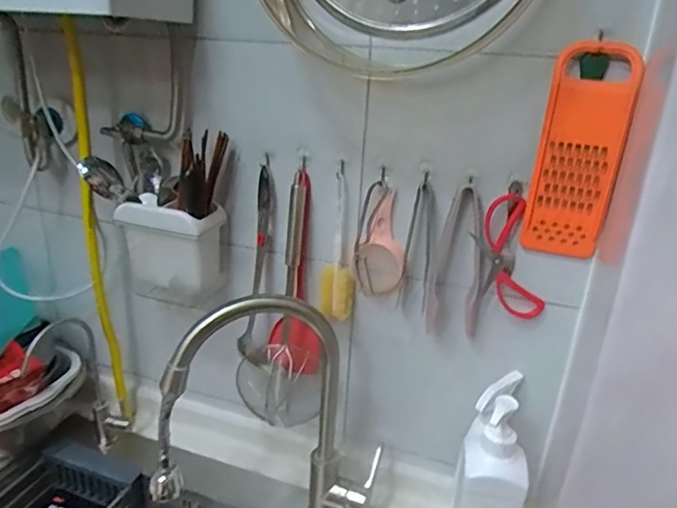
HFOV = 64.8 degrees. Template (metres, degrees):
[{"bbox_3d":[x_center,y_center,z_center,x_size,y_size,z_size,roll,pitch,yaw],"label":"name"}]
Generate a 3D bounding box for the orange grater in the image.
[{"bbox_3d":[0.278,-0.112,0.617,0.089,0.238,0.022,9,22,15],"label":"orange grater"}]

